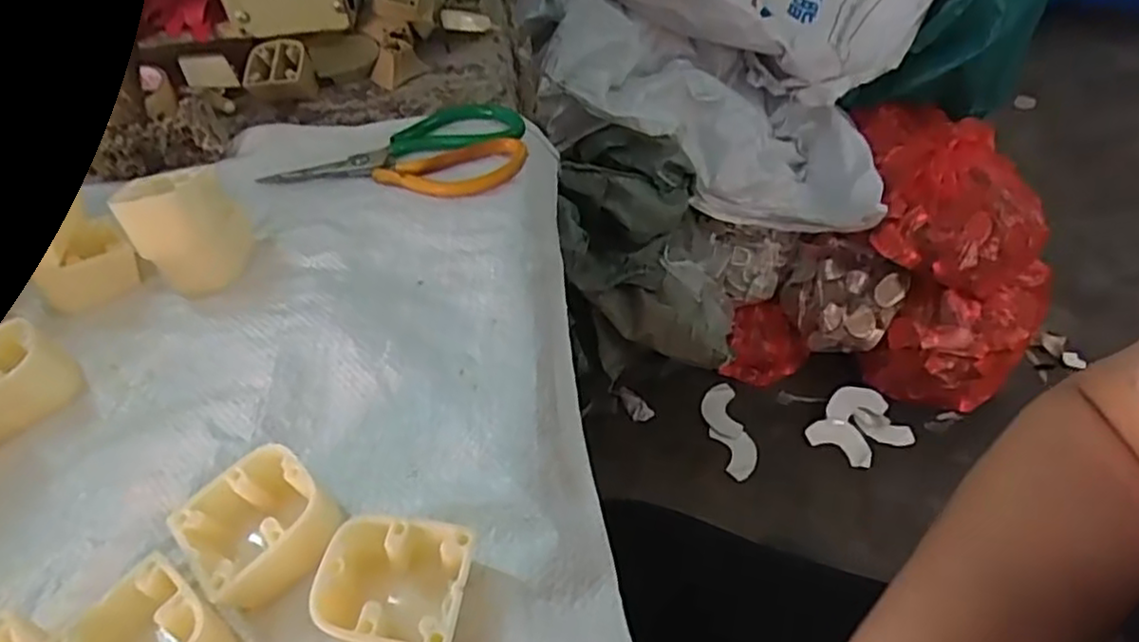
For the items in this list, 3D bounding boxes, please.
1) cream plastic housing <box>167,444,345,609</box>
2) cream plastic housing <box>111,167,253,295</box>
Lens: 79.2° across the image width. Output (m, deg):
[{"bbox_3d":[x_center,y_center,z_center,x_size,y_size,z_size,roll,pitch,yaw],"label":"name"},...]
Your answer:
[{"bbox_3d":[-0.134,0.089,0.299,0.051,0.032,0.056,32,57,30],"label":"cream plastic housing"},{"bbox_3d":[-0.236,-0.060,0.425,0.049,0.064,0.064,-1,47,5],"label":"cream plastic housing"}]

